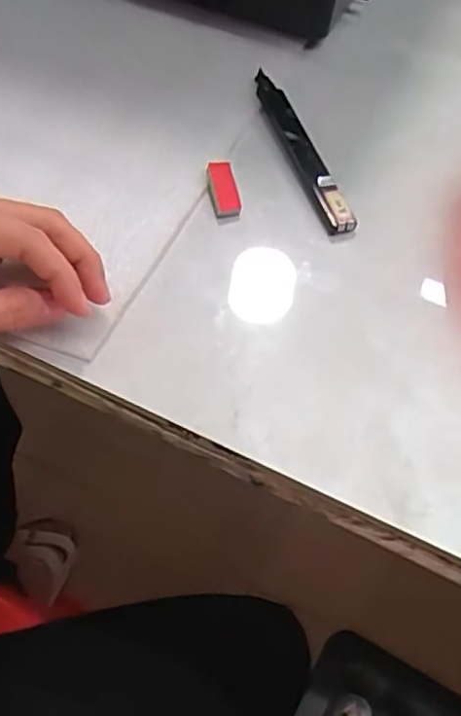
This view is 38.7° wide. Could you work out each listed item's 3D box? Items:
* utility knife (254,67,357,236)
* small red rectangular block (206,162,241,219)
[{"bbox_3d":[0.040,-0.128,0.393,0.016,0.008,0.139,-15,60,-10],"label":"utility knife"},{"bbox_3d":[-0.004,-0.095,0.368,0.014,0.006,0.033,-10,72,-7],"label":"small red rectangular block"}]

